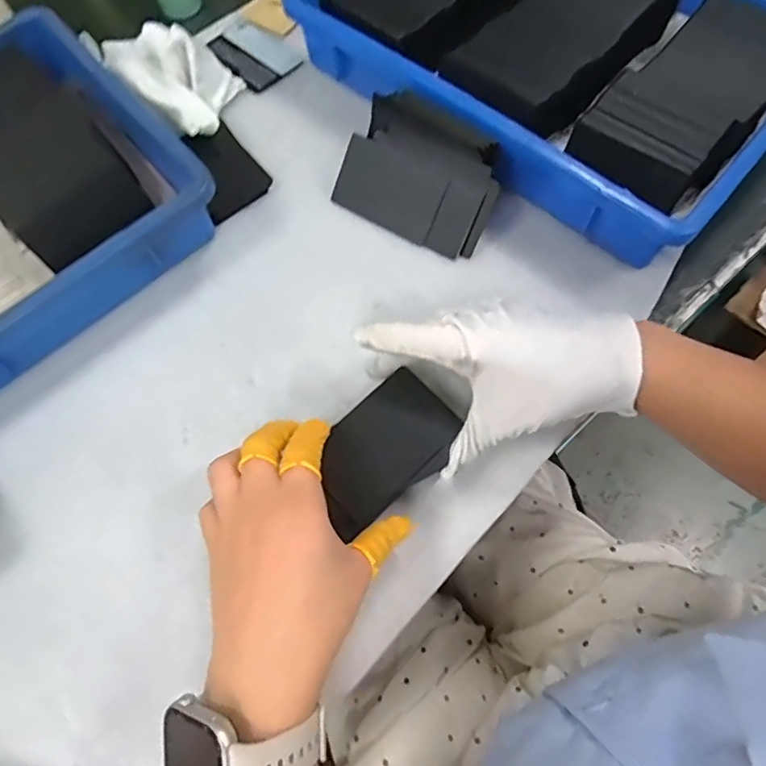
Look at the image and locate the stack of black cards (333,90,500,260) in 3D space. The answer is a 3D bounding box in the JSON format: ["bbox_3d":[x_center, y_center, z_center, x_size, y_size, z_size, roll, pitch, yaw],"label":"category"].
[{"bbox_3d":[0.028,-0.153,0.406,0.116,0.007,0.088,29,113,12],"label":"stack of black cards"}]

